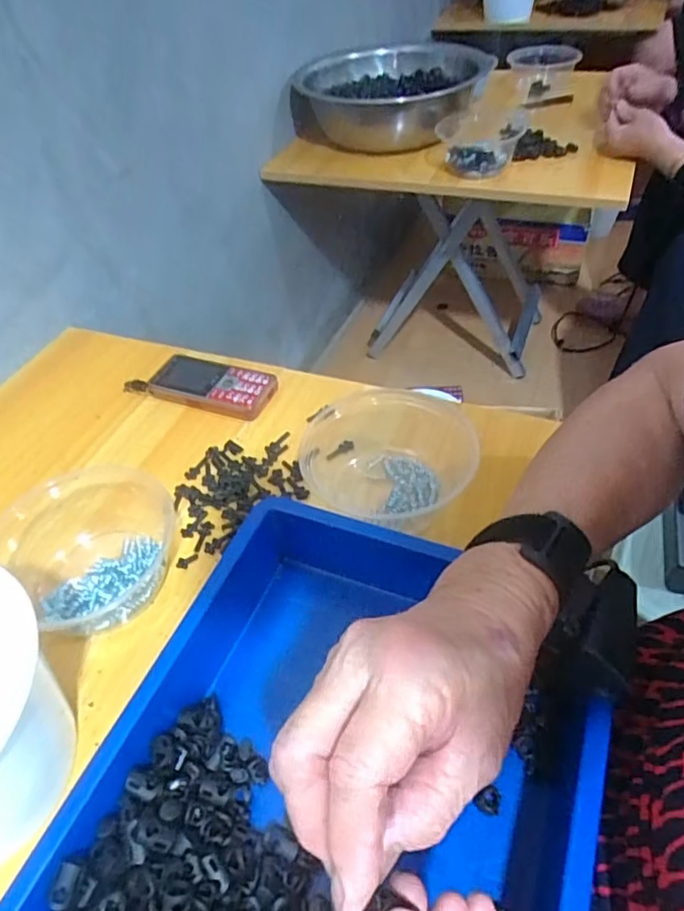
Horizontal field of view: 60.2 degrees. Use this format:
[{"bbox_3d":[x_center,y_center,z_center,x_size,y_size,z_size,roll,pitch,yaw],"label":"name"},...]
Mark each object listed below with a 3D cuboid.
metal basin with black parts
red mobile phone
[{"bbox_3d":[0.073,-0.649,1.079,0.334,0.119,0.348,-2,47,3],"label":"metal basin with black parts"},{"bbox_3d":[-0.138,-0.073,0.610,0.137,0.020,0.054,16,50,18],"label":"red mobile phone"}]

